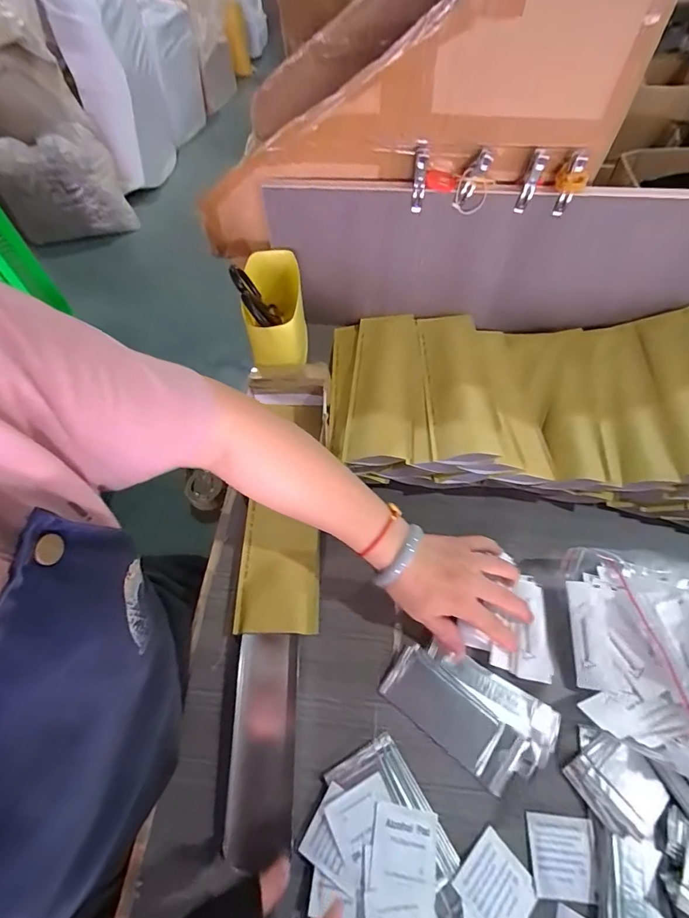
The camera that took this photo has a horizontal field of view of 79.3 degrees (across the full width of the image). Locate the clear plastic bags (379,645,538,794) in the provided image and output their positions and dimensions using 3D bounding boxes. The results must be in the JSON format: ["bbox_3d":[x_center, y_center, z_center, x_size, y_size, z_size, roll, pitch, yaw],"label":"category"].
[{"bbox_3d":[0.100,0.230,0.369,0.134,0.011,0.052,34,65,21],"label":"clear plastic bags"}]

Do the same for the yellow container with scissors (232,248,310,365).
[{"bbox_3d":[-0.090,-0.199,0.535,0.073,0.117,0.159,-6,58,-2],"label":"yellow container with scissors"}]

